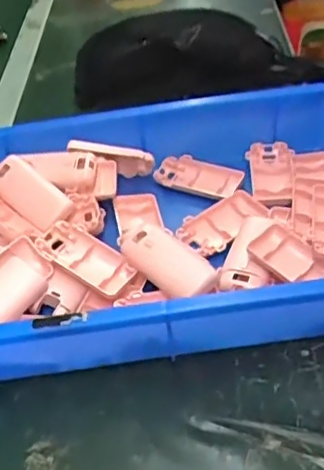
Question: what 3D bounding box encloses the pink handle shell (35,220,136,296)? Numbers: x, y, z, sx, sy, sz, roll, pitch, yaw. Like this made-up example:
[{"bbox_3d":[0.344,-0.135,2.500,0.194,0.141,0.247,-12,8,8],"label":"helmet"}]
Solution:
[{"bbox_3d":[-0.074,0.023,0.563,0.095,0.019,0.045,31,53,14],"label":"pink handle shell"}]

